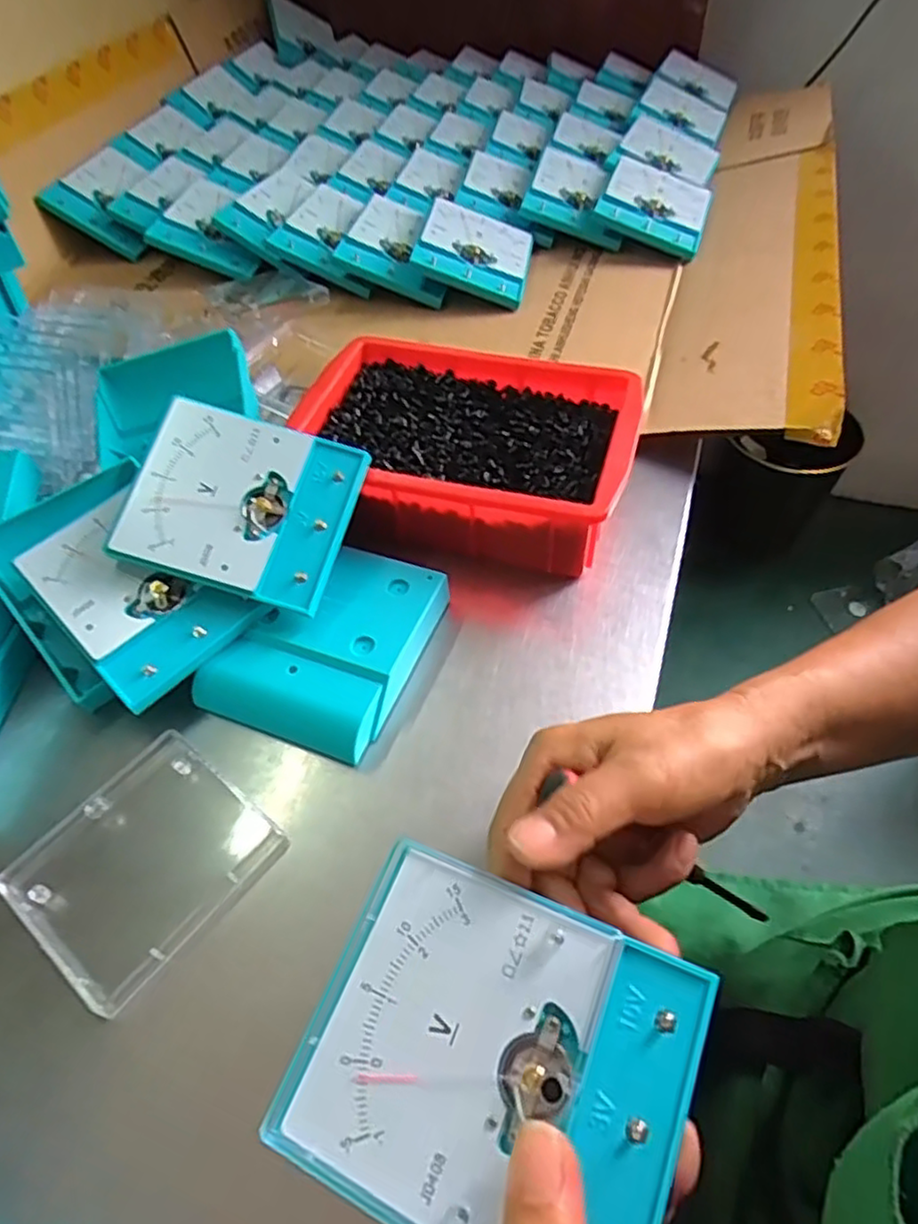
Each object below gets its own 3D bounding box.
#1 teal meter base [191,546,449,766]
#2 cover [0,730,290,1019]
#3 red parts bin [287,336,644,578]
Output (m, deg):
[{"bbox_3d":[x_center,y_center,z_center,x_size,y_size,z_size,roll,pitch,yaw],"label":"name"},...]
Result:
[{"bbox_3d":[-0.069,0.017,0.373,0.100,0.027,0.111,16,55,15],"label":"teal meter base"},{"bbox_3d":[-0.144,0.113,0.315,0.092,0.014,0.096,31,60,24],"label":"cover"},{"bbox_3d":[0.003,-0.099,0.434,0.204,0.062,0.133,13,54,13],"label":"red parts bin"}]

